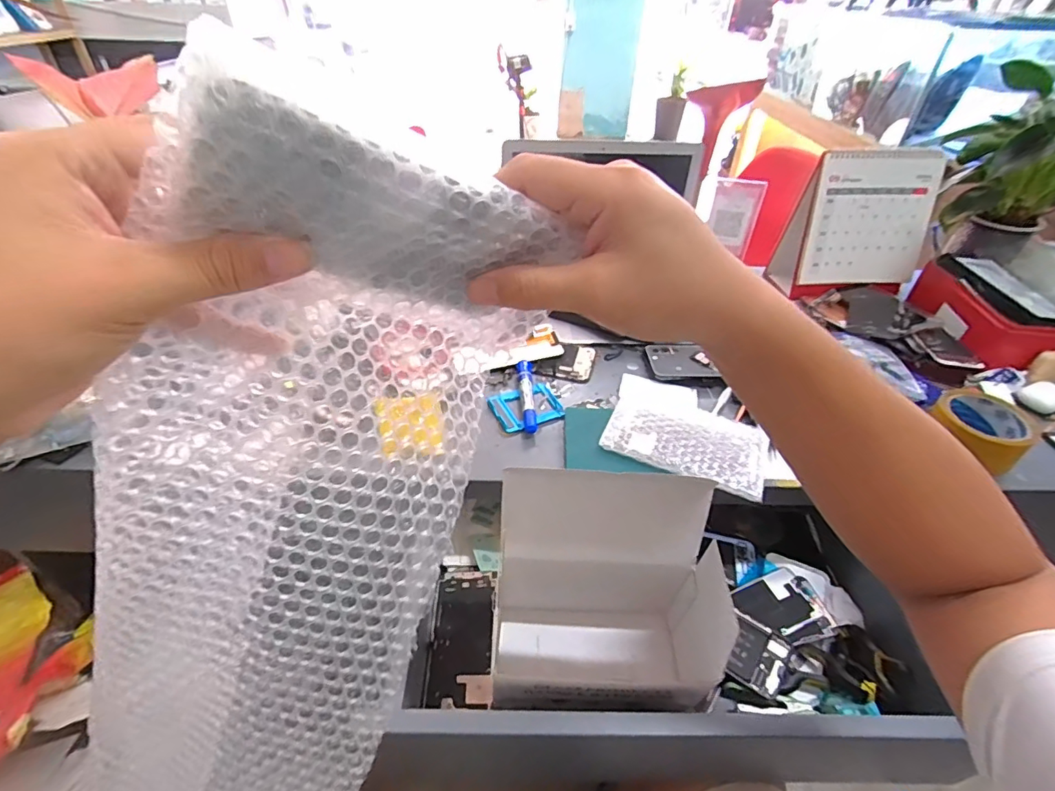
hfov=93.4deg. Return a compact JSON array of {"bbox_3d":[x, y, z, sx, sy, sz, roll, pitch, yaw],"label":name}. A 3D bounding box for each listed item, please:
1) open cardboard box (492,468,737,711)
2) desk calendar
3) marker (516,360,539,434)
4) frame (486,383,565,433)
[{"bbox_3d":[0.070,0.201,0.478,0.196,0.226,0.132,4,40,3],"label":"open cardboard box"},{"bbox_3d":[0.555,-0.289,0.832,0.201,0.209,0.105,-3,40,-7],"label":"desk calendar"},{"bbox_3d":[0.001,-0.003,0.644,0.020,0.016,0.132,-2,40,-5],"label":"marker"},{"bbox_3d":[-0.004,0.013,0.642,0.085,0.015,0.079,-15,43,-20],"label":"frame"}]

